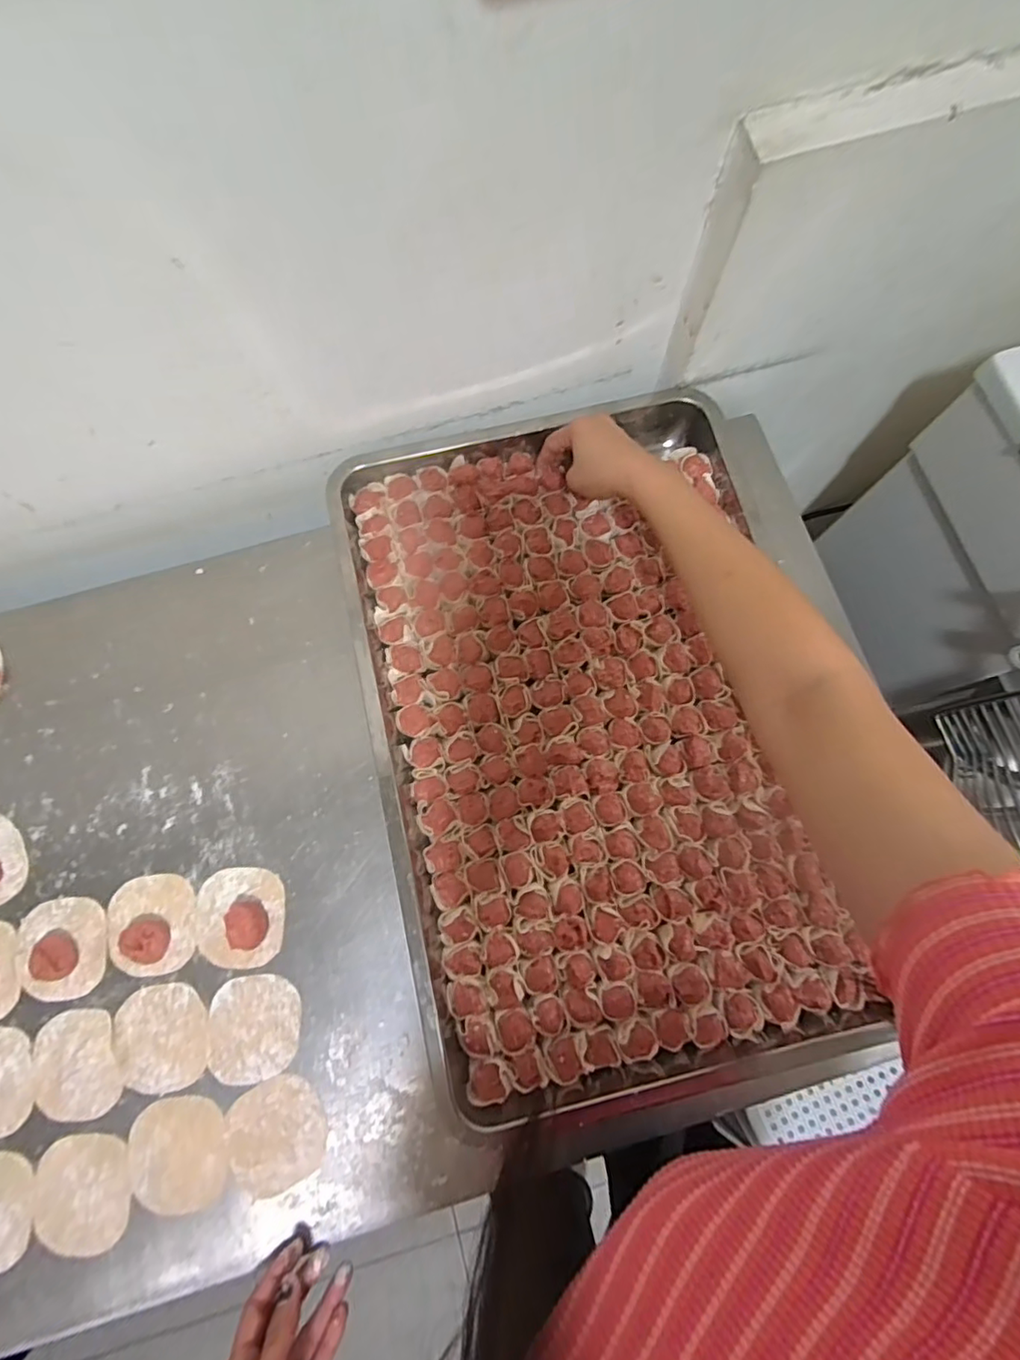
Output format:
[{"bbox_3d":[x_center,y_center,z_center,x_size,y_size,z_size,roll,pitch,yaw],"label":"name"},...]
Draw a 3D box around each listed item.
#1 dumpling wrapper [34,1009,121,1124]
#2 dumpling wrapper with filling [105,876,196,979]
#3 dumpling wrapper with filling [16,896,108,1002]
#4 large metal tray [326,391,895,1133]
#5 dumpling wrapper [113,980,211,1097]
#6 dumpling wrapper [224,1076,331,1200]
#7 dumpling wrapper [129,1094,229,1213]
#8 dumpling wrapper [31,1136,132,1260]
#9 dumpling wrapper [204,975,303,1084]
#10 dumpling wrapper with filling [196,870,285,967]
[{"bbox_3d":[-0.366,0.326,0.479,0.071,0.004,0.084,-20,77,-4],"label":"dumpling wrapper"},{"bbox_3d":[-0.318,0.215,0.495,0.078,0.025,0.081,-8,76,-1],"label":"dumpling wrapper with filling"},{"bbox_3d":[-0.394,0.235,0.493,0.078,0.022,0.083,-13,76,-2],"label":"dumpling wrapper with filling"},{"bbox_3d":[0.073,0.031,0.522,0.381,0.051,0.576,-12,76,-2],"label":"large metal tray"},{"bbox_3d":[-0.295,0.303,0.481,0.076,0.004,0.081,-15,76,-2],"label":"dumpling wrapper"},{"bbox_3d":[-0.189,0.370,0.462,0.078,0.004,0.076,0,77,-1],"label":"dumpling wrapper"},{"bbox_3d":[-0.267,0.384,0.460,0.076,0.004,0.081,-12,76,-2],"label":"dumpling wrapper"},{"bbox_3d":[-0.343,0.413,0.456,0.077,0.005,0.080,-10,76,-1],"label":"dumpling wrapper"},{"bbox_3d":[-0.216,0.295,0.483,0.076,0.004,0.080,-1,76,1],"label":"dumpling wrapper"},{"bbox_3d":[-0.238,0.207,0.493,0.074,0.022,0.079,-3,76,1],"label":"dumpling wrapper with filling"}]

